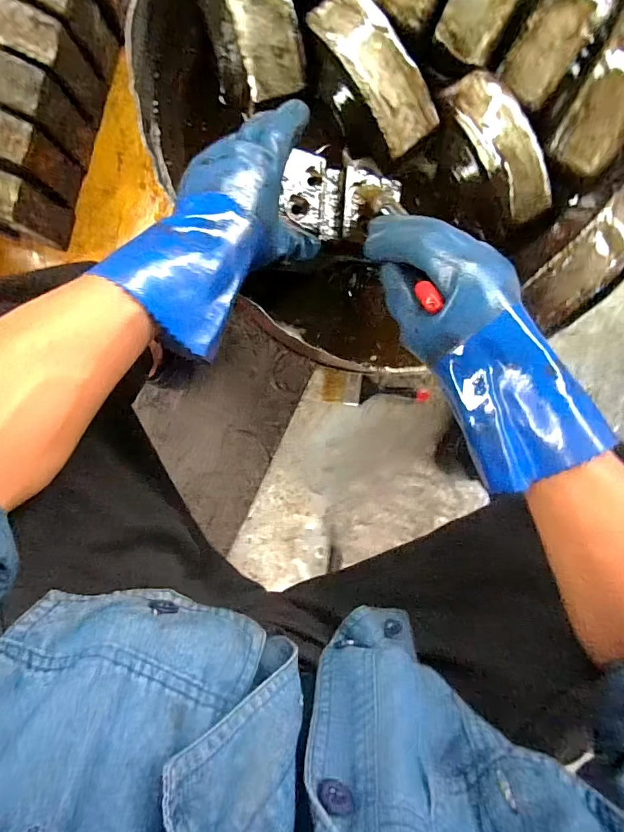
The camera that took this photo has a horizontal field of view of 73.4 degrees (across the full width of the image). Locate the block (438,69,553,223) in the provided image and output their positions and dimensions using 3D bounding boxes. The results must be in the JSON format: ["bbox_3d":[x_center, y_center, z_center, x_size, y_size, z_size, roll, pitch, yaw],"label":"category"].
[{"bbox_3d":[0.193,-0.276,0.426,0.055,0.030,0.154,-30,97,0],"label":"block"}]

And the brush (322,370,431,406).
[{"bbox_3d":[0.118,-0.046,0.798,0.193,0.023,0.059,7,95,-4],"label":"brush"}]

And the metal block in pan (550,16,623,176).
[{"bbox_3d":[0.310,-0.333,0.424,0.063,0.033,0.159,25,94,-5],"label":"metal block in pan"}]

